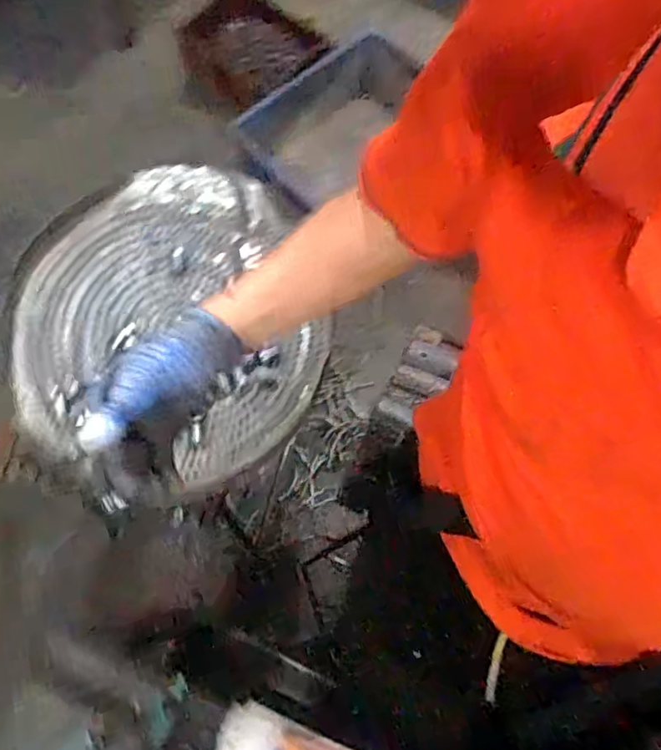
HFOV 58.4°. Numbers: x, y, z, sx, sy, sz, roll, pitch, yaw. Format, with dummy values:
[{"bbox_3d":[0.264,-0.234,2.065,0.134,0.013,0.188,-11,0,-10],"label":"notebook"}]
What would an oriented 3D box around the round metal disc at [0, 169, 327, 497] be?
[{"bbox_3d":[-0.196,-0.060,0.689,0.351,0.033,0.375,0,71,1],"label":"round metal disc"}]

